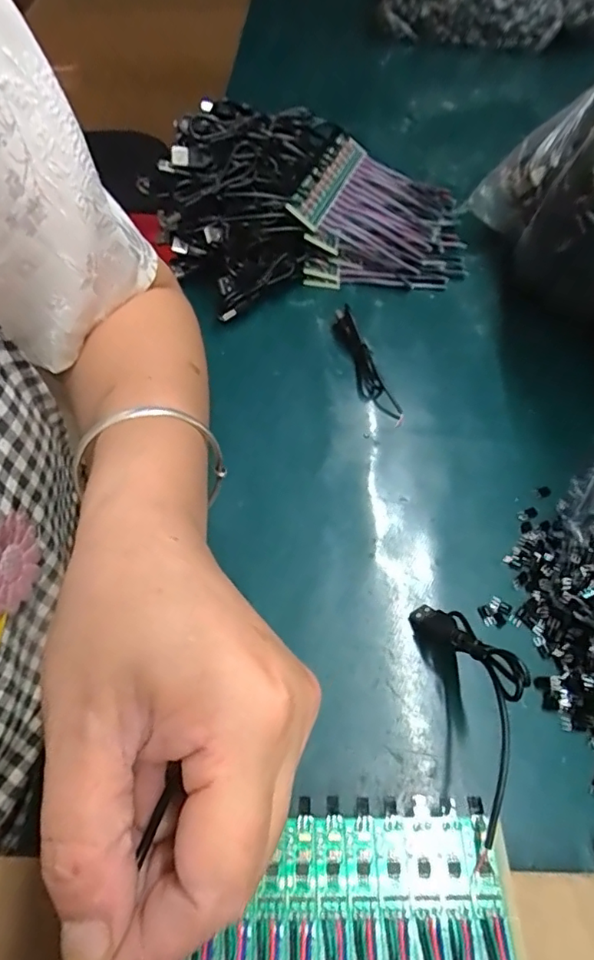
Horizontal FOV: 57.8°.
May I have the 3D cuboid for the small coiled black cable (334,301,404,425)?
[{"bbox_3d":[0.051,-0.091,0.417,0.023,0.021,0.109,-14,55,-11],"label":"small coiled black cable"}]

